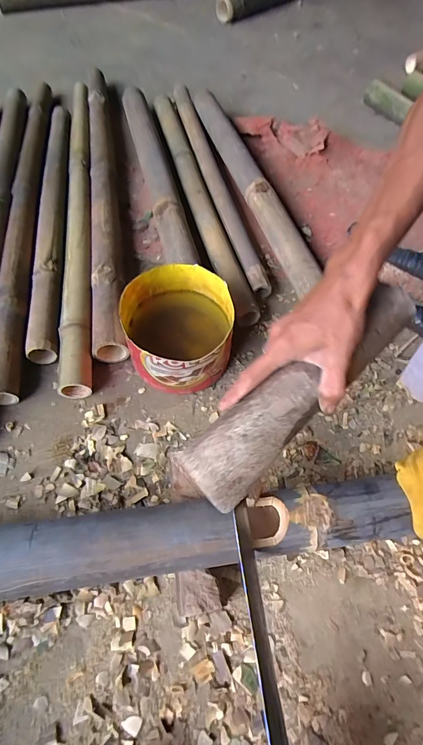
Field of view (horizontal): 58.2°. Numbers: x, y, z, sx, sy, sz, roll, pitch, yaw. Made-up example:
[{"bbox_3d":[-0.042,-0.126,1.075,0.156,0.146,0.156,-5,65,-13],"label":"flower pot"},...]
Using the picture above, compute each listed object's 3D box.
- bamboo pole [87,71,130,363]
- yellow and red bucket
[{"bbox_3d":[-0.213,-0.383,0.757,0.061,0.059,0.833,-7,60,-7],"label":"bamboo pole"},{"bbox_3d":[-0.046,-0.054,0.523,0.139,0.104,0.153,-1,58,-4],"label":"yellow and red bucket"}]

